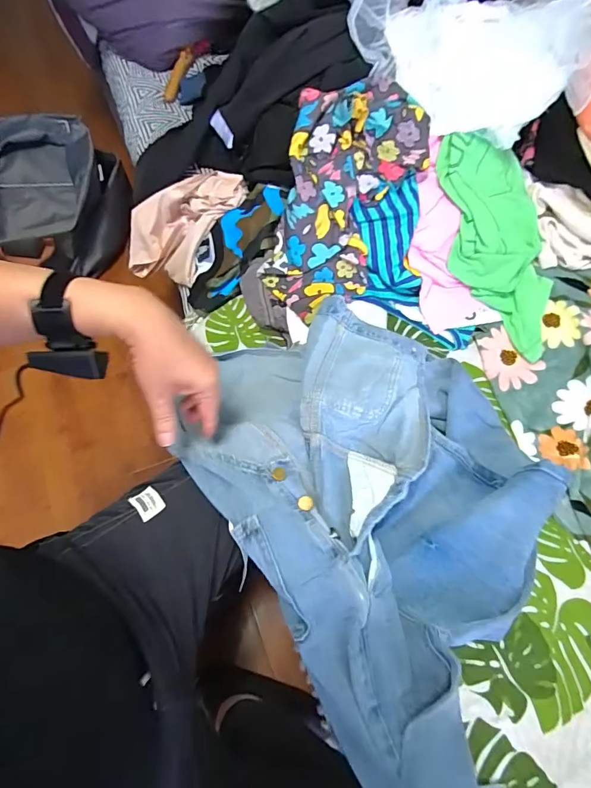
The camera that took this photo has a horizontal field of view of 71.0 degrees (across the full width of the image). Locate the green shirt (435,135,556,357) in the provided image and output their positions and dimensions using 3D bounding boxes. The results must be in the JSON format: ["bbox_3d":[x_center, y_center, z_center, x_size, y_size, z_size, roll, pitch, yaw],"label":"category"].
[{"bbox_3d":[0.356,-0.257,0.718,0.181,0.038,0.384,-18,92,-14],"label":"green shirt"}]

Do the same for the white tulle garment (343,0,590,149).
[{"bbox_3d":[0.297,-0.570,0.690,0.374,0.149,0.251,-10,61,-9],"label":"white tulle garment"}]

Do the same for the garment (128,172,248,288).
[{"bbox_3d":[-0.219,-0.313,0.810,0.240,0.147,0.161,-4,60,-6],"label":"garment"}]

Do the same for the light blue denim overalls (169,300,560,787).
[{"bbox_3d":[0.138,0.189,0.481,0.414,0.125,0.692,-14,62,-12],"label":"light blue denim overalls"}]

